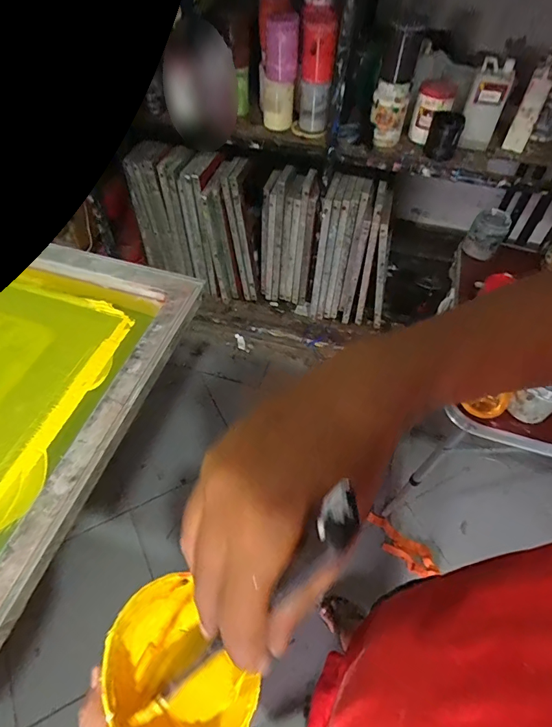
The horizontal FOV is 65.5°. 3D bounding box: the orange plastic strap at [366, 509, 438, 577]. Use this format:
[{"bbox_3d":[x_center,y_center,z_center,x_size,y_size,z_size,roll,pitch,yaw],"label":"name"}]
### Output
[{"bbox_3d":[0.389,0.564,1.338,0.245,0.033,0.092,34,61,18],"label":"orange plastic strap"}]

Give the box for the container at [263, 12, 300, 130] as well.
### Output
[{"bbox_3d":[0.012,-0.811,1.202,0.087,0.272,0.066,1,56,-2],"label":"container"}]

